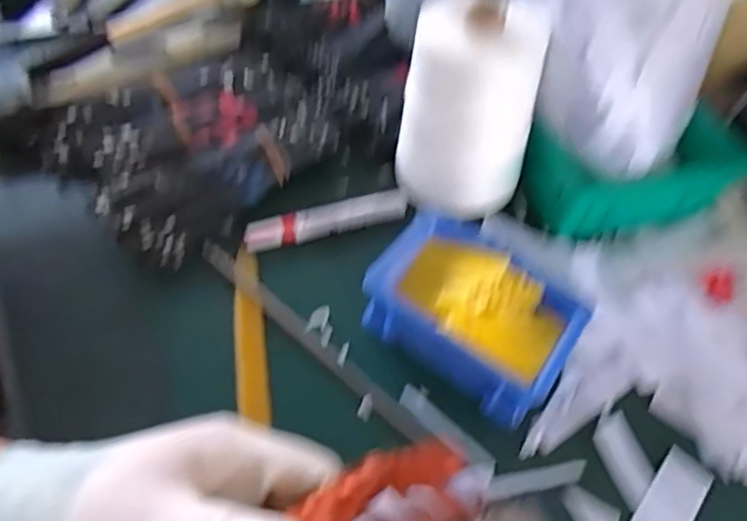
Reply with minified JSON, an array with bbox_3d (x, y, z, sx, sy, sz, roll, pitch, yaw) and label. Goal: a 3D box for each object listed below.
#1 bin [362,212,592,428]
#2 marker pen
[{"bbox_3d":[0.074,0.037,0.444,0.149,0.046,0.107,32,59,15],"label":"bin"},{"bbox_3d":[-0.039,-0.036,0.510,0.142,0.017,0.023,-14,57,-16],"label":"marker pen"}]

